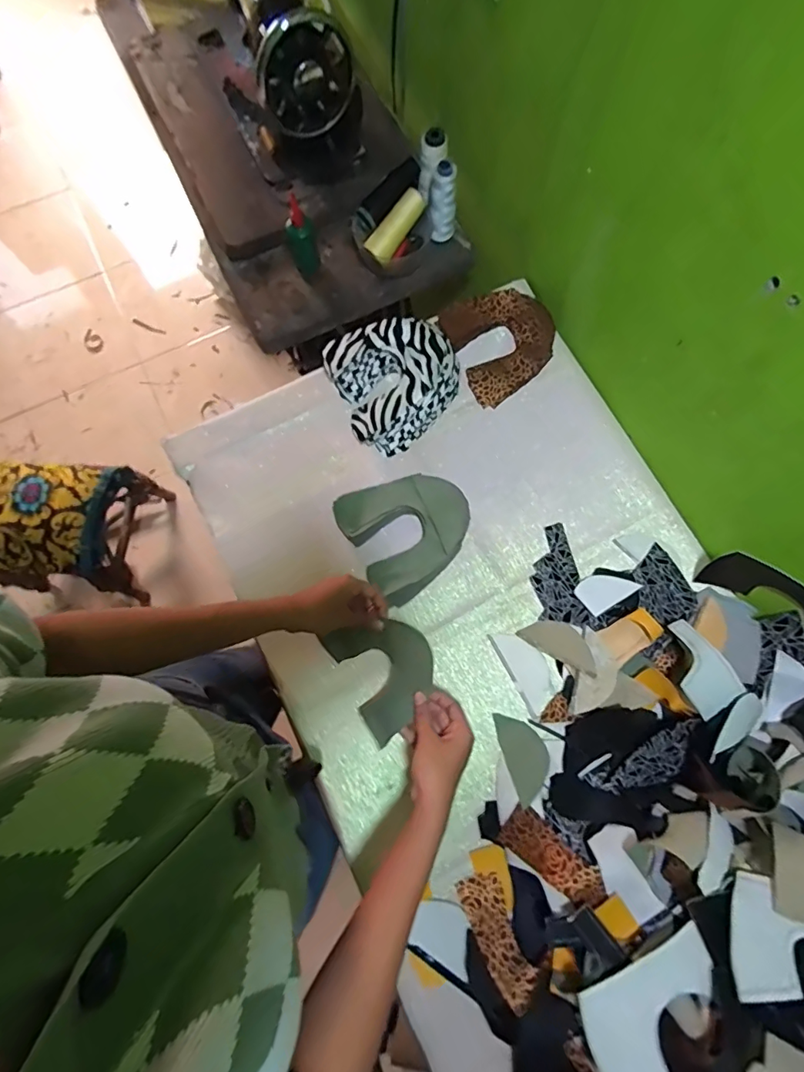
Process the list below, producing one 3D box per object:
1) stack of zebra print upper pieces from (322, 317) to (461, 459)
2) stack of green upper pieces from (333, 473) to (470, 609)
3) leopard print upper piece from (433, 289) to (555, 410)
[{"bbox_3d":[-0.019,-0.236,0.697,0.185,0.071,0.179,-43,80,-9],"label":"stack of zebra print upper pieces"},{"bbox_3d":[0.005,-0.016,0.662,0.168,0.049,0.165,-39,79,-8],"label":"stack of green upper pieces"},{"bbox_3d":[0.155,-0.300,0.733,0.153,0.043,0.166,-25,78,-5],"label":"leopard print upper piece"}]

